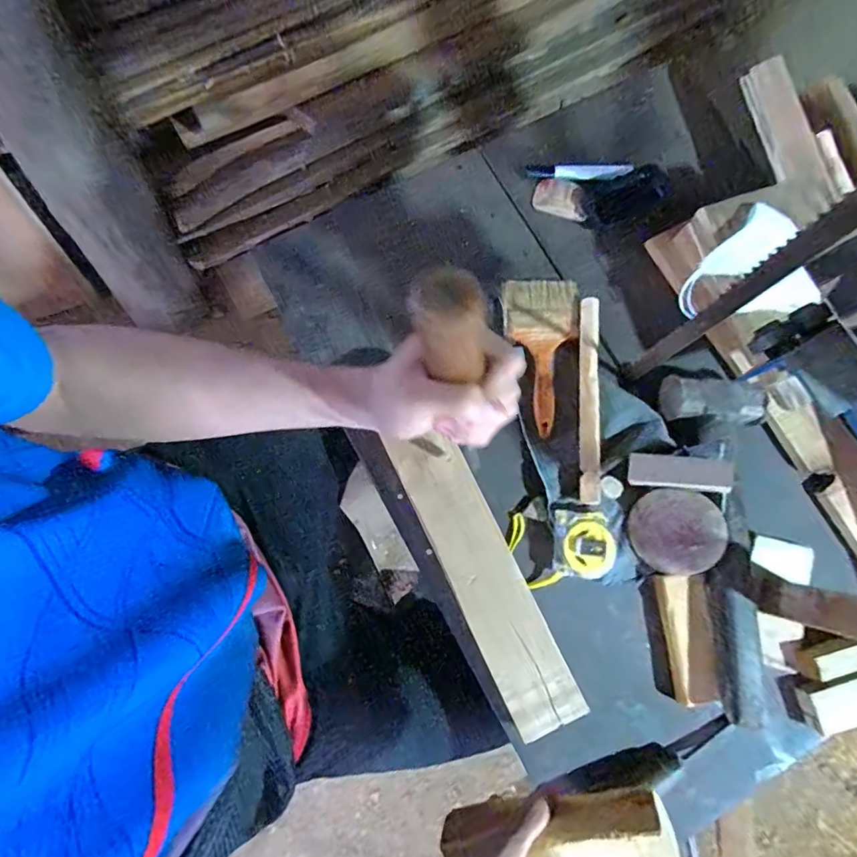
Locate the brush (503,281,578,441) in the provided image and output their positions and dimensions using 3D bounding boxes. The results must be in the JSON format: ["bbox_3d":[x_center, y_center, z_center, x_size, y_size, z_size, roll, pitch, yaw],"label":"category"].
[{"bbox_3d":[0.128,-0.087,0.569,0.085,0.017,0.182,4,80,-2],"label":"brush"}]

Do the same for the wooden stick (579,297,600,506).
[{"bbox_3d":[0.182,-0.035,0.550,0.021,0.022,0.236,3,78,-1],"label":"wooden stick"}]

